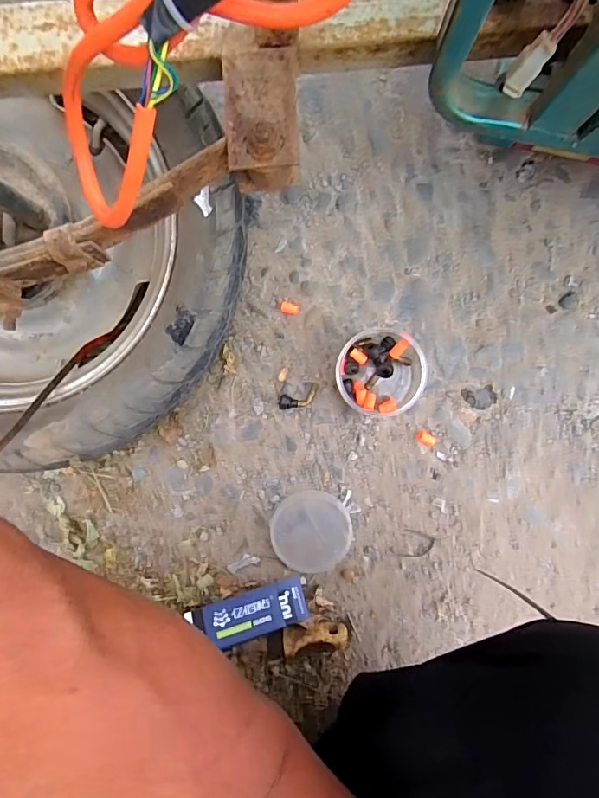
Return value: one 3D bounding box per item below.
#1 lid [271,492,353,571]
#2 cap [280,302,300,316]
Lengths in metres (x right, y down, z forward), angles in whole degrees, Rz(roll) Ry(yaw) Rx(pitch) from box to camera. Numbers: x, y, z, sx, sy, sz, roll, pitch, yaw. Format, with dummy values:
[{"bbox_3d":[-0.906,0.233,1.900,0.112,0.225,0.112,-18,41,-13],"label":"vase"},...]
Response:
[{"bbox_3d":[0.011,0.135,0.488,0.078,0.011,0.084,0,91,1],"label":"lid"},{"bbox_3d":[-0.010,-0.092,0.495,0.020,0.009,0.012,16,91,1],"label":"cap"}]

